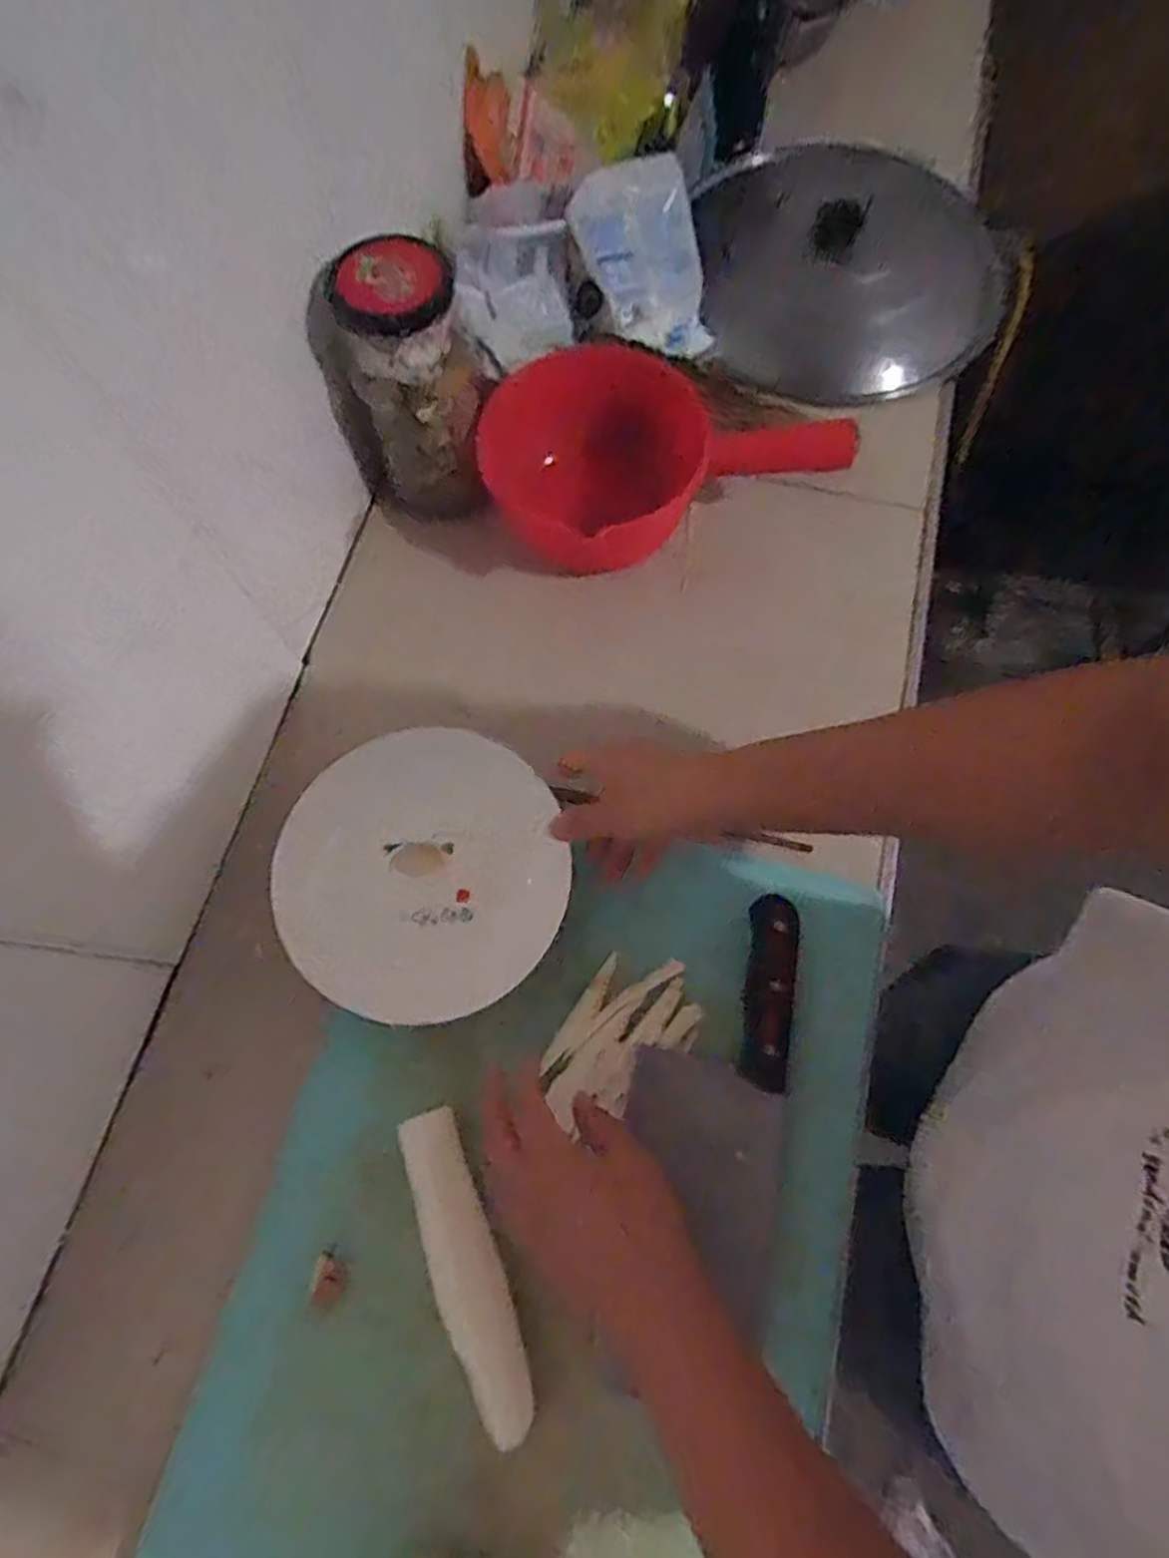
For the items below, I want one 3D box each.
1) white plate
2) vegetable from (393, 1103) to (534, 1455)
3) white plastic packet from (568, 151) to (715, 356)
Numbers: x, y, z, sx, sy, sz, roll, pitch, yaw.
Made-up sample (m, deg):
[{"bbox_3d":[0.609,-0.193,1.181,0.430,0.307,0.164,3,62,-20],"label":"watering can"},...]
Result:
[{"bbox_3d":[-0.109,0.064,0.501,0.189,0.035,0.184,1,72,-2],"label":"white plate"},{"bbox_3d":[-0.068,0.286,0.430,0.036,0.033,0.173,-20,73,-8],"label":"vegetable"},{"bbox_3d":[0.053,-0.443,0.629,0.104,0.025,0.145,-23,117,-13],"label":"white plastic packet"}]

